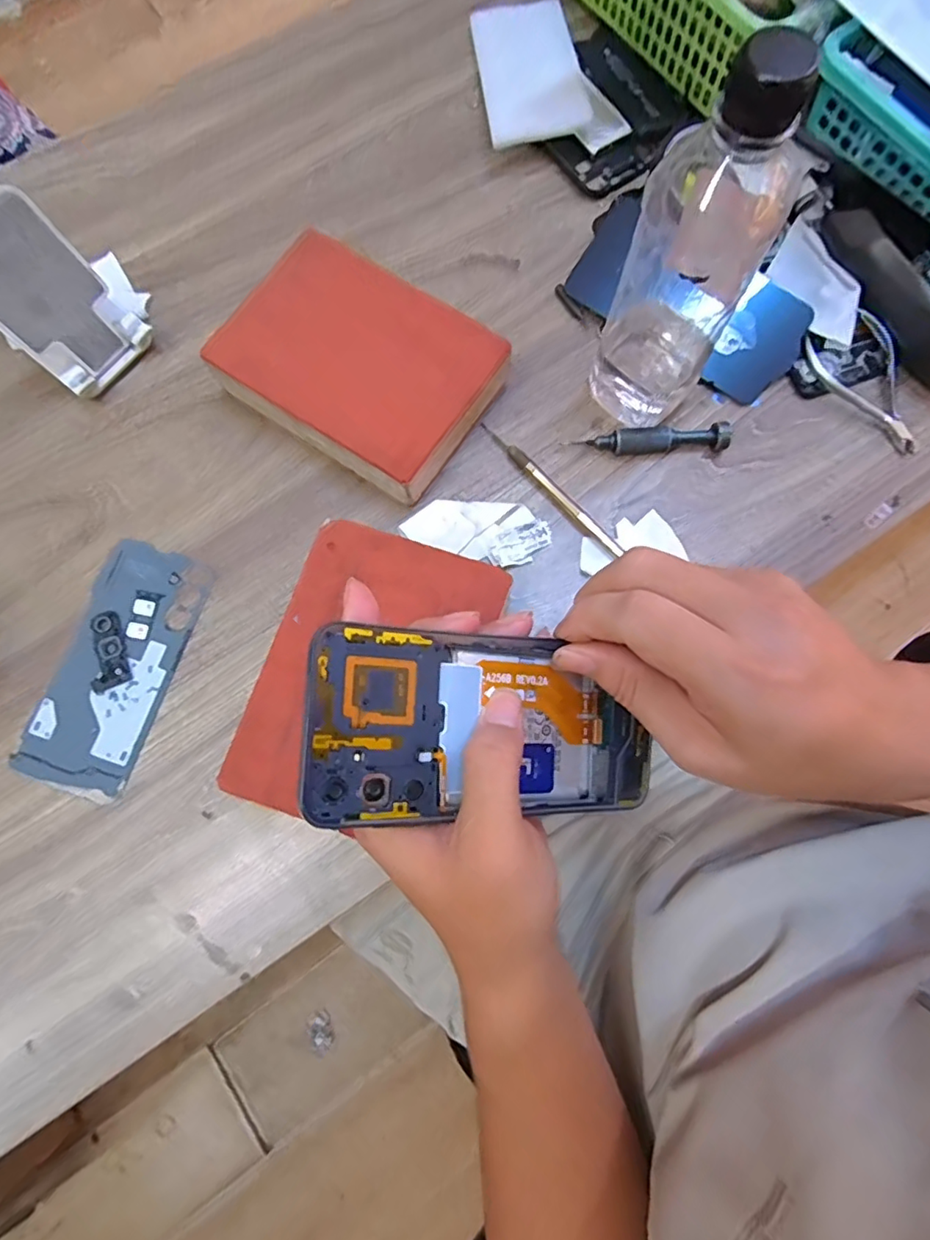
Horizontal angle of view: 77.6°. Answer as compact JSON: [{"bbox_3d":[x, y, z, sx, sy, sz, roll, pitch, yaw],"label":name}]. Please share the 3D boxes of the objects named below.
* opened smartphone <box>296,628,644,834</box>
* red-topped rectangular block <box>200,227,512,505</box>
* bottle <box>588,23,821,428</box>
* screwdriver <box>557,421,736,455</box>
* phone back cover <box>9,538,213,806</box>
[{"bbox_3d":[0.012,0.047,0.244,0.158,0.016,0.077,12,76,-27],"label":"opened smartphone"},{"bbox_3d":[-0.067,-0.161,0.375,0.160,0.046,0.117,33,80,8],"label":"red-topped rectangular block"},{"bbox_3d":[0.114,-0.179,0.296,0.065,0.194,0.057,22,79,6],"label":"bottle"},{"bbox_3d":[0.119,-0.116,0.373,0.097,0.018,0.016,-3,77,0],"label":"screwdriver"},{"bbox_3d":[-0.214,0.028,0.356,0.070,0.005,0.152,19,78,5],"label":"phone back cover"}]

